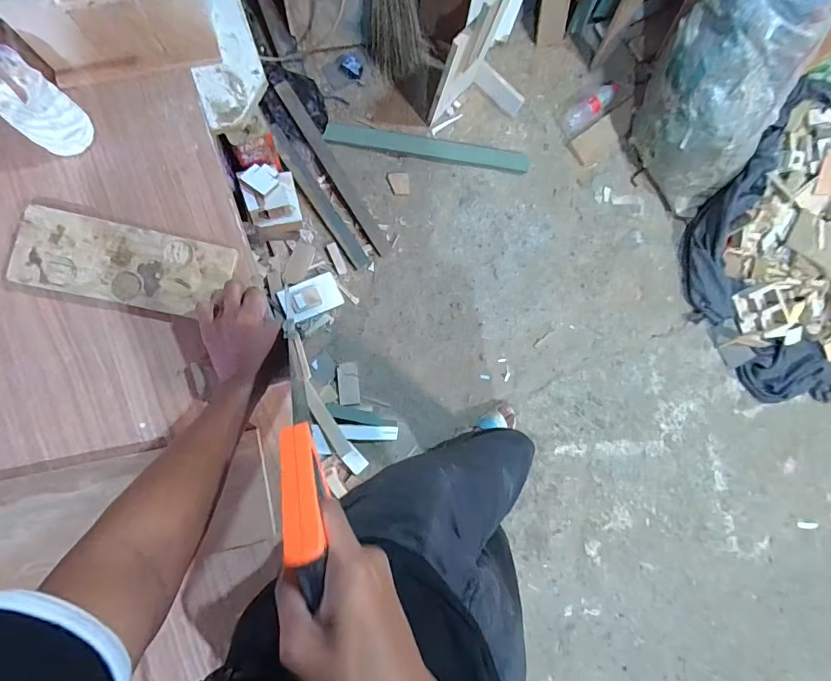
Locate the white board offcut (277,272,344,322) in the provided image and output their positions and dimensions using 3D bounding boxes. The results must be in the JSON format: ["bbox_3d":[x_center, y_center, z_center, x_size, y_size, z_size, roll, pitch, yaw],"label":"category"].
[{"bbox_3d":[-0.301,-0.124,1.272,0.166,0.018,0.102,-26,89,-24],"label":"white board offcut"}]

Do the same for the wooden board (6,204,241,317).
[{"bbox_3d":[-0.349,-0.092,0.526,0.238,0.020,0.096,9,89,-7],"label":"wooden board"}]

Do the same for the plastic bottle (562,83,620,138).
[{"bbox_3d":[0.579,-0.762,1.424,0.247,0.052,0.077,-40,93,-9],"label":"plastic bottle"}]

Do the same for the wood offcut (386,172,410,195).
[{"bbox_3d":[-0.052,-0.486,1.362,0.064,0.004,0.068,-7,87,-9],"label":"wood offcut"}]

